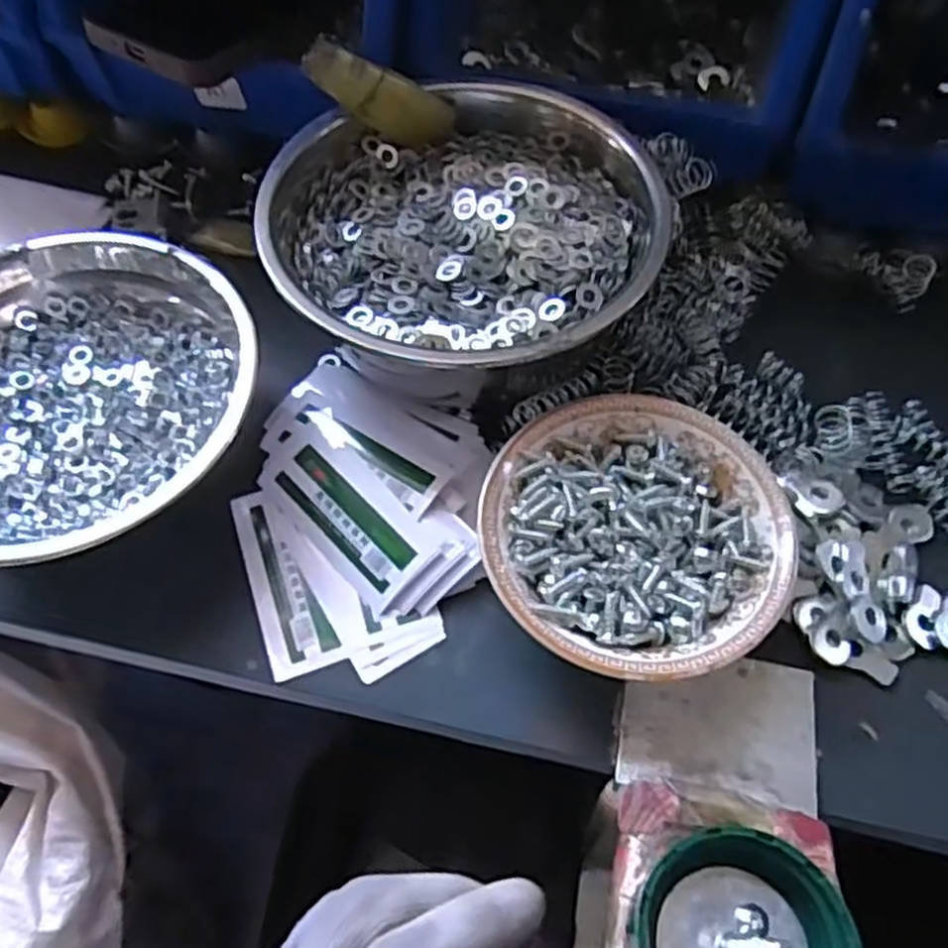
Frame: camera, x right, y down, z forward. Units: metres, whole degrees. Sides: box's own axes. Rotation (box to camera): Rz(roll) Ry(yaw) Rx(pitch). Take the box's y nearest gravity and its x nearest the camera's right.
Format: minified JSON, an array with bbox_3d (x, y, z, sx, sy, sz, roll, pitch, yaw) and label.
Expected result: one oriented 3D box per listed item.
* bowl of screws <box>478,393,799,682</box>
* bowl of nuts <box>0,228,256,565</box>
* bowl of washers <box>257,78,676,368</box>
[{"bbox_3d":[0.065,0.027,0.322,0.116,0.045,0.120,-1,65,2],"label":"bowl of screws"},{"bbox_3d":[-0.176,-0.030,0.352,0.158,0.058,0.159,-1,65,2],"label":"bowl of nuts"},{"bbox_3d":[-0.005,-0.119,0.383,0.177,0.066,0.194,0,60,0],"label":"bowl of washers"}]

